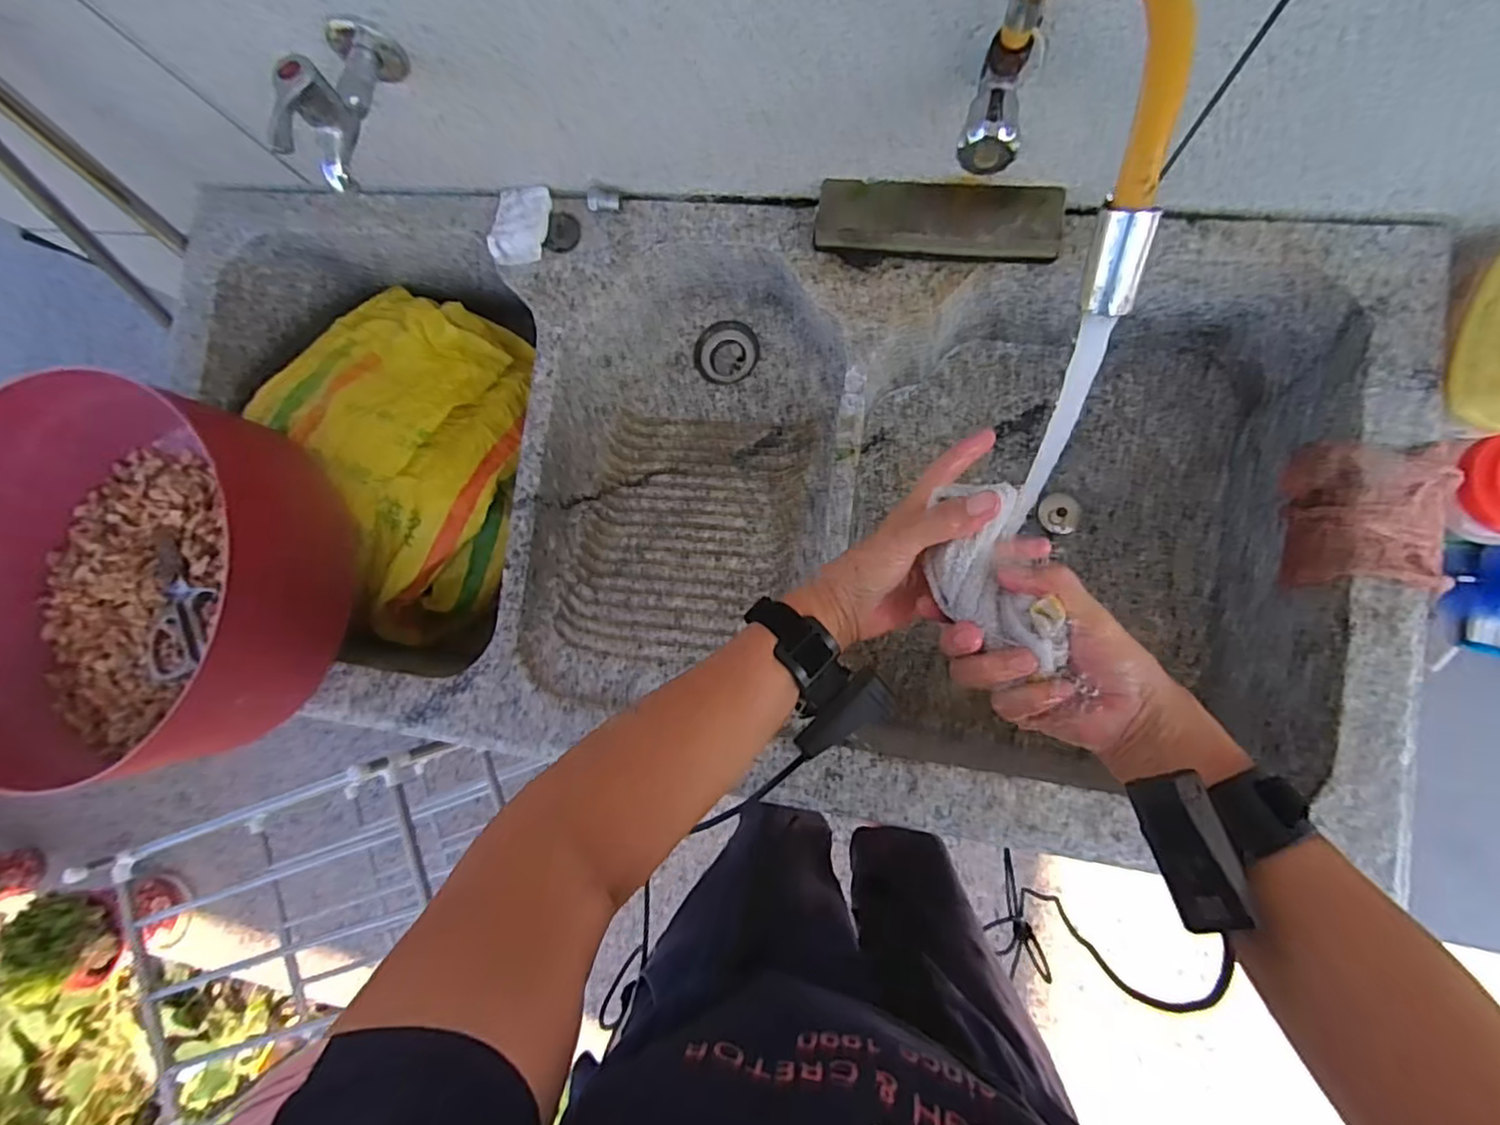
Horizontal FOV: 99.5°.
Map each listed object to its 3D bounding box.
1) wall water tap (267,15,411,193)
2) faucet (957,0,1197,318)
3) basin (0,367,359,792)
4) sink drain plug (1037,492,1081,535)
[{"bbox_3d":[-0.296,-0.333,0.459,0.050,0.079,0.137,6,67,9],"label":"wall water tap"},{"bbox_3d":[0.161,-0.219,0.325,0.047,0.147,0.212,-14,83,7],"label":"faucet"},{"bbox_3d":[-0.559,0.028,0.578,0.336,0.143,0.348,-1,85,8],"label":"basin"},{"bbox_3d":[0.349,-0.055,0.712,0.044,0.010,0.048,-1,85,8],"label":"sink drain plug"}]

